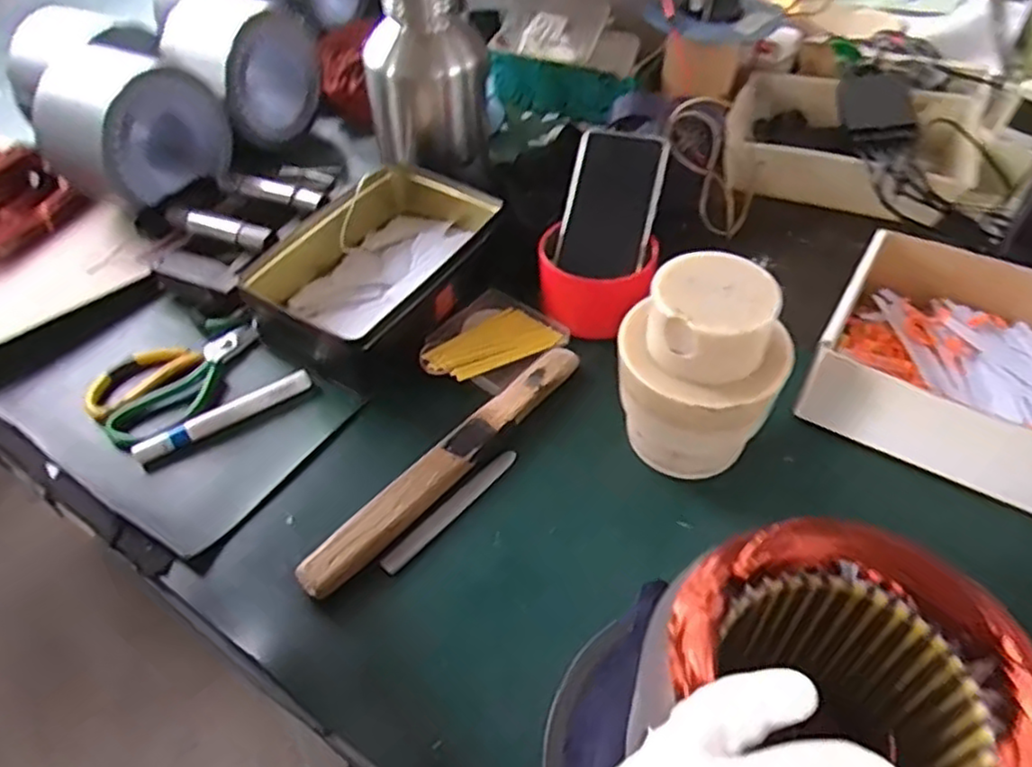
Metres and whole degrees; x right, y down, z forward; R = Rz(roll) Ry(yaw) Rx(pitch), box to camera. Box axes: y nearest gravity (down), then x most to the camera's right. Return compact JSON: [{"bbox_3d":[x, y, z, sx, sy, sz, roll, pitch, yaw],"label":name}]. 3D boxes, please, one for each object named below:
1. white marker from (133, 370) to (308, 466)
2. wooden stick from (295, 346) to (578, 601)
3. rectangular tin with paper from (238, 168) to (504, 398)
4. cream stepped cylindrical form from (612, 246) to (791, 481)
[{"bbox_3d":[-0.236,0.024,0.569,0.142,0.012,0.016,-27,52,-19],"label":"white marker"},{"bbox_3d":[-0.047,0.053,0.522,0.028,0.023,0.271,31,60,27],"label":"wooden stick"},{"bbox_3d":[-0.119,-0.110,0.639,0.156,0.057,0.233,26,56,25],"label":"rectangular tin with paper"},{"bbox_3d":[0.123,-0.003,0.491,0.099,0.152,0.109,-31,54,-21],"label":"cream stepped cylindrical form"}]

